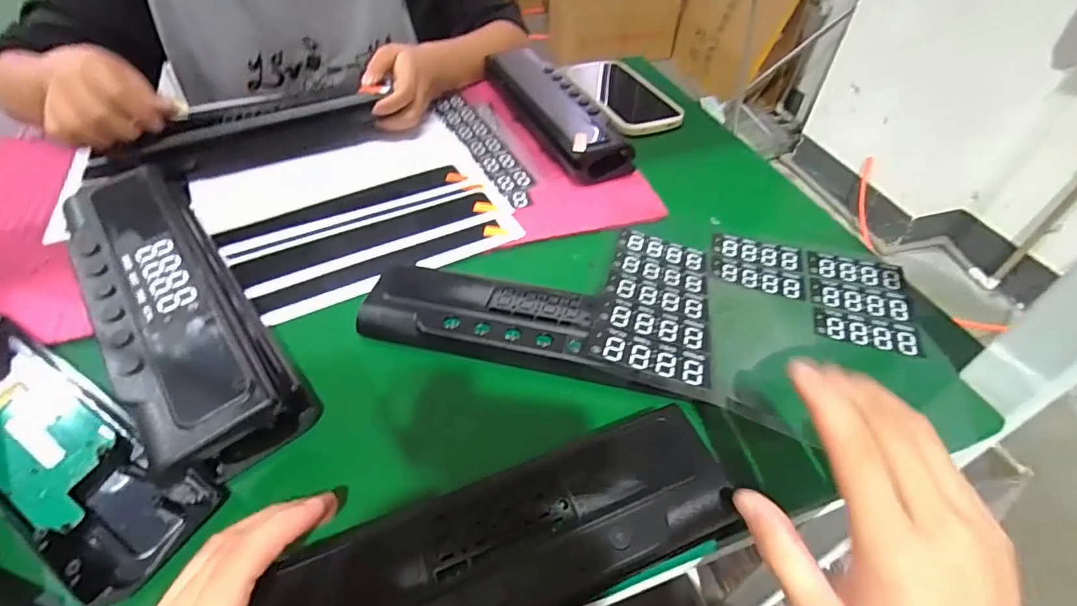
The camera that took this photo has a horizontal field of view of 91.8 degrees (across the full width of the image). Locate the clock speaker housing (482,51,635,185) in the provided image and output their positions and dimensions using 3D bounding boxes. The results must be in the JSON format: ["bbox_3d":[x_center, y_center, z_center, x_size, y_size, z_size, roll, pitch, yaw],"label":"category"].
[{"bbox_3d":[0.016,-0.212,0.565,0.070,0.037,0.251,-18,51,-16],"label":"clock speaker housing"}]

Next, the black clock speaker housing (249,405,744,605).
[{"bbox_3d":[-0.017,0.130,0.262,0.245,0.042,0.074,-18,51,-13],"label":"black clock speaker housing"}]

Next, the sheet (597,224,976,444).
[{"bbox_3d":[0.173,0.002,0.378,0.242,0.033,0.206,11,49,9],"label":"sheet"}]

